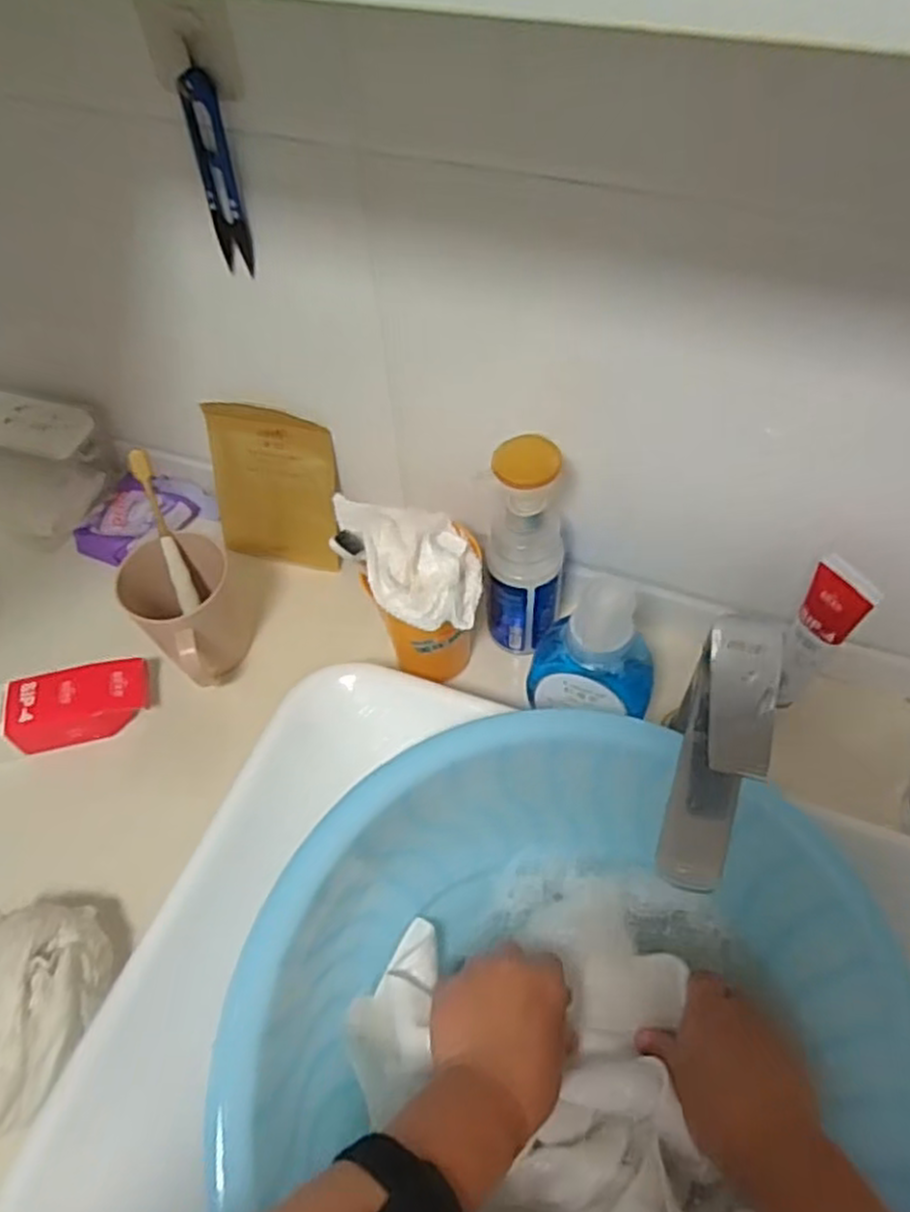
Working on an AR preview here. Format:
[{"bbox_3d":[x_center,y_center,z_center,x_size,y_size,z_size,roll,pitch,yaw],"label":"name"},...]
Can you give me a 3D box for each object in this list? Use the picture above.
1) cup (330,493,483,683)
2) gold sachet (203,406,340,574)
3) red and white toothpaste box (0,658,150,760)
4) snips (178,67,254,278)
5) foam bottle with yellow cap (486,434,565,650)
[{"bbox_3d":[-0.030,-0.002,0.568,0.097,0.150,0.105,-1,55,2],"label":"cup"},{"bbox_3d":[-0.155,-0.101,0.646,0.111,0.138,0.016,11,33,16],"label":"gold sachet"},{"bbox_3d":[-0.356,0.090,0.593,0.220,0.043,0.049,-13,55,-6],"label":"red and white toothpaste box"},{"bbox_3d":[-0.141,-0.256,0.457,0.023,0.114,0.019,-18,56,-9],"label":"snips"},{"bbox_3d":[0.052,-0.037,0.553,0.056,0.191,0.048,3,55,5],"label":"foam bottle with yellow cap"}]

